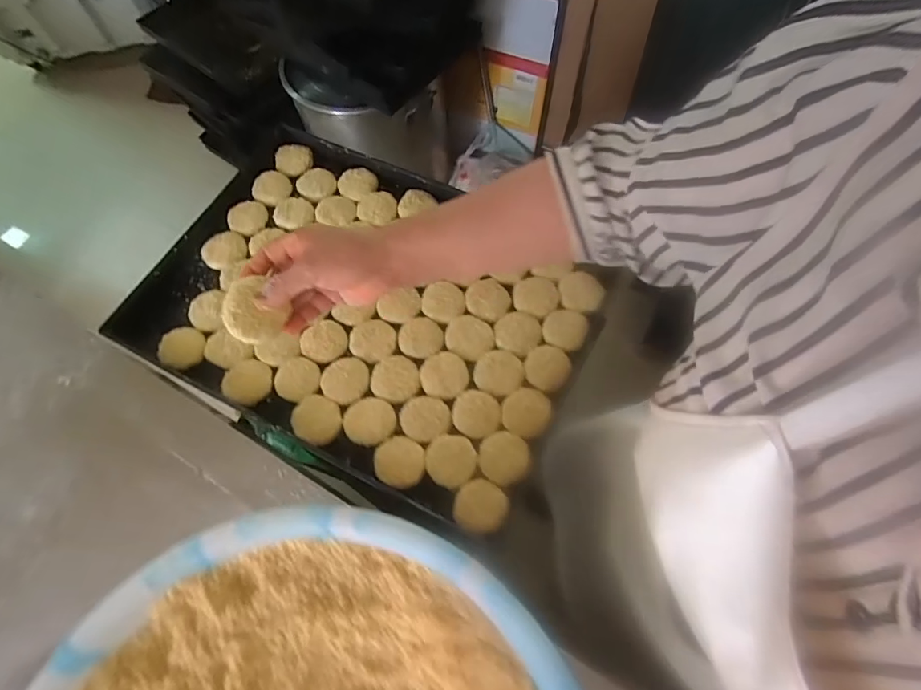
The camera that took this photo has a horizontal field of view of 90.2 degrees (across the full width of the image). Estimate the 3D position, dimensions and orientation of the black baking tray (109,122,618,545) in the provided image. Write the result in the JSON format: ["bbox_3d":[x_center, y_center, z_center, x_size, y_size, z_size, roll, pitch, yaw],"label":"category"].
[{"bbox_3d":[-0.131,-0.064,0.614,0.571,0.049,0.397,25,68,12],"label":"black baking tray"}]

